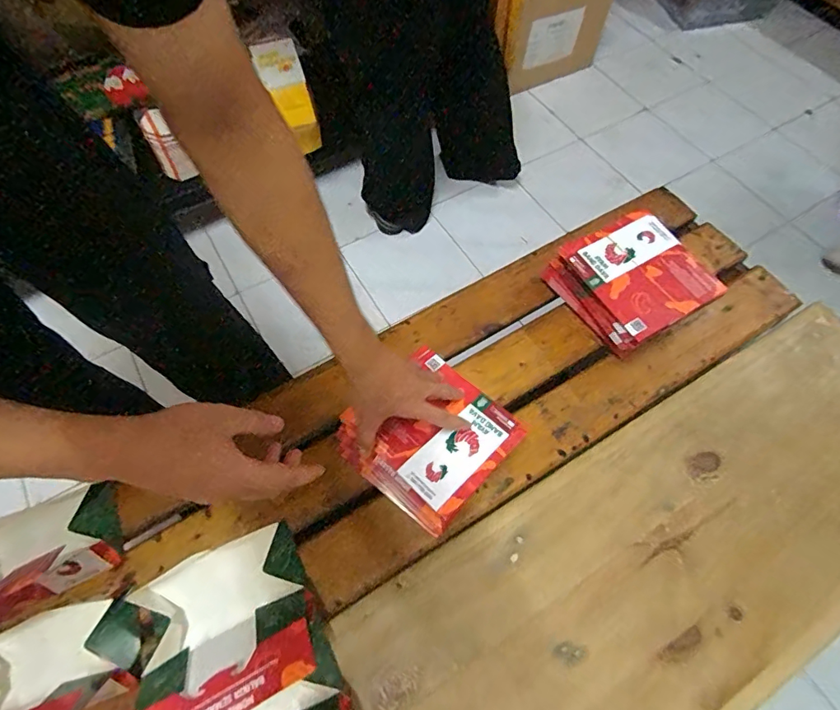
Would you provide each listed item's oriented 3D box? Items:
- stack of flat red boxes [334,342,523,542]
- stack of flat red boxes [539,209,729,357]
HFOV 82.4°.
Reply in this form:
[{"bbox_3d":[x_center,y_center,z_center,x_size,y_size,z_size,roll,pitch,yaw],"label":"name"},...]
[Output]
[{"bbox_3d":[0.012,0.103,0.615,0.178,0.064,0.182,40,70,18],"label":"stack of flat red boxes"},{"bbox_3d":[0.314,-0.108,0.721,0.174,0.090,0.186,-27,66,-13],"label":"stack of flat red boxes"}]

